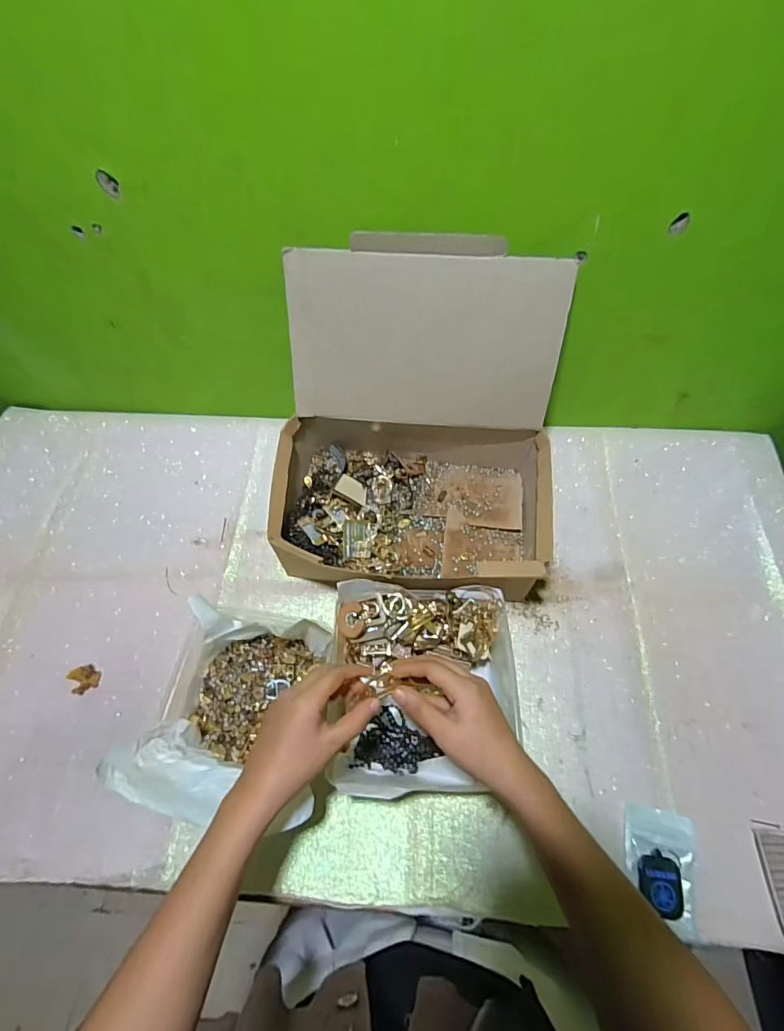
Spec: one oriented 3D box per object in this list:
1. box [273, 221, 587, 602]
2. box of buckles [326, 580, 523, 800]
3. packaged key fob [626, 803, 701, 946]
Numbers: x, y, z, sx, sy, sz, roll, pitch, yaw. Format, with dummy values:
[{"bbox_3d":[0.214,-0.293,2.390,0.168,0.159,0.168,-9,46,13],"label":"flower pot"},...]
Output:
[{"bbox_3d":[0.026,-0.093,0.541,0.325,0.283,0.291,5,63,4],"label":"box"},{"bbox_3d":[0.037,0.186,0.508,0.197,0.083,0.207,-1,63,1],"label":"box of buckles"},{"bbox_3d":[0.269,0.350,0.456,0.069,0.014,0.097,11,64,7],"label":"packaged key fob"}]

